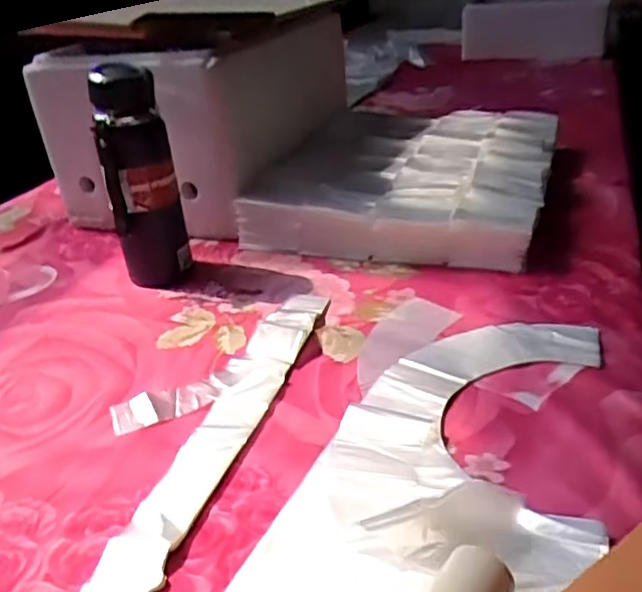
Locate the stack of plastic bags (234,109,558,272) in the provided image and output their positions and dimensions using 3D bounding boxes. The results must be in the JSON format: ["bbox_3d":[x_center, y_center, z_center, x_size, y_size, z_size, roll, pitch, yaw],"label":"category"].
[{"bbox_3d":[0.131,-0.161,0.937,0.342,0.099,0.409,8,31,20],"label":"stack of plastic bags"}]

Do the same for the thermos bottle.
[{"bbox_3d":[-0.198,-0.125,0.747,0.075,0.245,0.063,-10,30,-11],"label":"thermos bottle"}]

